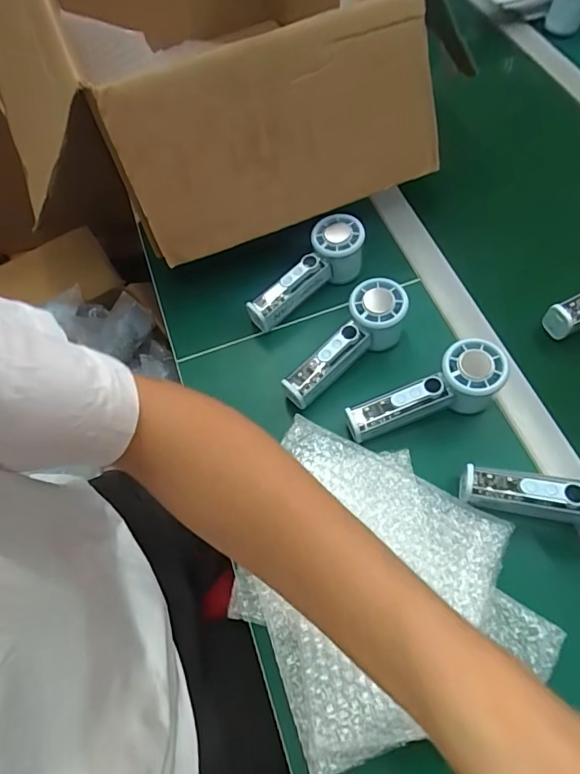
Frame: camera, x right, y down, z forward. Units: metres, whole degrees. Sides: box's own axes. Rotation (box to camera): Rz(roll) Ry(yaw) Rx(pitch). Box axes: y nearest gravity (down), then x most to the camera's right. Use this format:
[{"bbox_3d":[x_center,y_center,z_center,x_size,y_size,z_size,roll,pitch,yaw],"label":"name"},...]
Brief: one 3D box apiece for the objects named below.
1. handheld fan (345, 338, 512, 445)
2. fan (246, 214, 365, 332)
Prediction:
[{"bbox_3d":[0.131,0.009,0.457,0.156,0.056,0.056,-24,64,6],"label":"handheld fan"},{"bbox_3d":[0.020,-0.125,0.528,0.157,0.054,0.053,-41,68,-2],"label":"fan"}]

